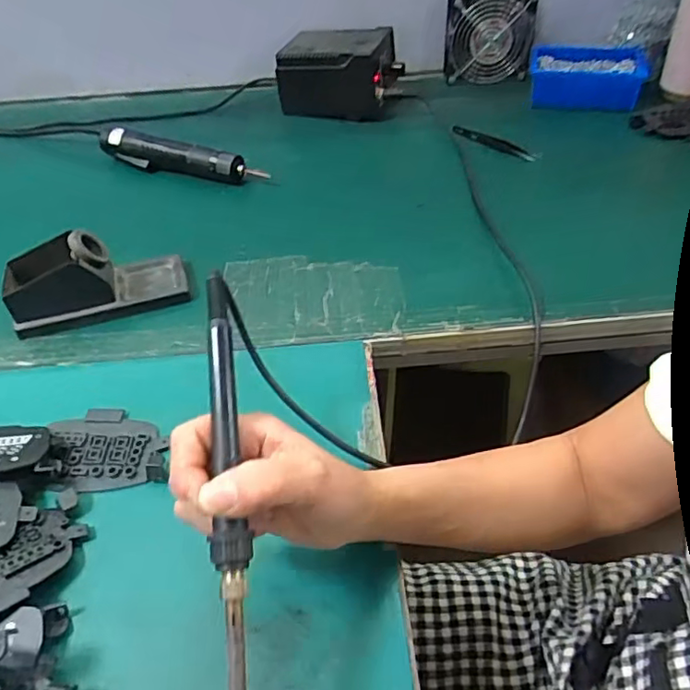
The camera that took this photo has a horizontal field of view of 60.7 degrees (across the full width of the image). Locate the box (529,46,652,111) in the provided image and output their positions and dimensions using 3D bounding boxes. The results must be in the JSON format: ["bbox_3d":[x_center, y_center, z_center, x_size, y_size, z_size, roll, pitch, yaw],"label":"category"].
[{"bbox_3d":[0.327,-0.364,0.799,0.144,0.050,0.098,8,47,11],"label":"box"}]

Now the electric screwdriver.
[{"bbox_3d":[-0.206,-0.232,0.722,0.235,0.035,0.042,17,47,20],"label":"electric screwdriver"}]

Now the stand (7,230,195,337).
[{"bbox_3d":[-0.227,-0.067,0.537,0.154,0.065,0.071,-15,45,-12],"label":"stand"}]

